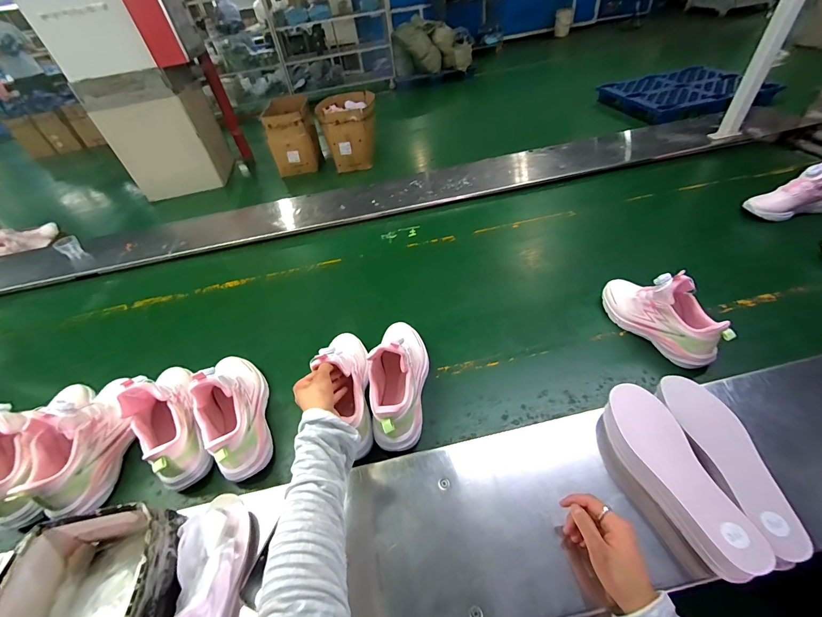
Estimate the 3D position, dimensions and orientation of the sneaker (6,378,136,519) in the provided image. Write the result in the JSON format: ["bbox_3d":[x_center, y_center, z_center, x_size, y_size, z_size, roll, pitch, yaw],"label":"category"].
[{"bbox_3d":[-0.603,0.234,0.639,0.101,0.158,0.265,-9,44,-3],"label":"sneaker"}]

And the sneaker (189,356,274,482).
[{"bbox_3d":[-0.332,0.175,0.649,0.092,0.157,0.259,-18,45,-12],"label":"sneaker"}]

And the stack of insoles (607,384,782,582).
[{"bbox_3d":[0.361,0.229,0.488,0.083,0.072,0.243,-10,44,-4],"label":"stack of insoles"}]

